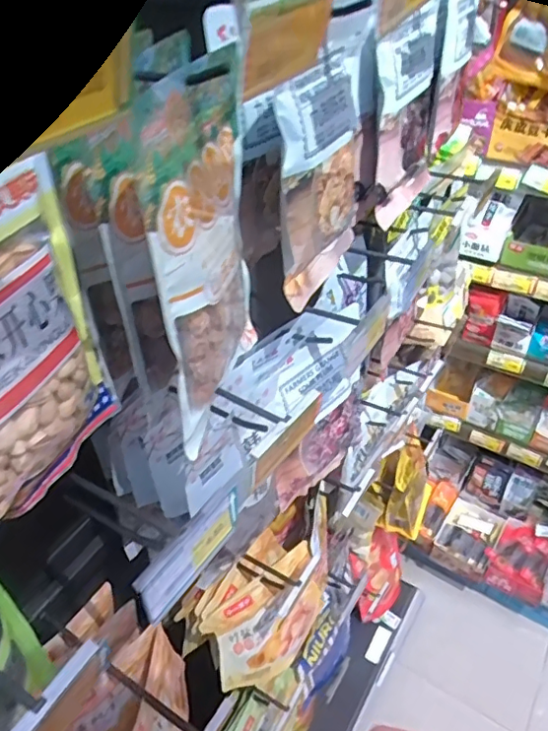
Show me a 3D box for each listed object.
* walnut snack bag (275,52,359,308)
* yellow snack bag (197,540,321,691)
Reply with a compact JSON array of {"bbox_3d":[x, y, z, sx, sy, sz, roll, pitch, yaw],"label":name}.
[{"bbox_3d":[0.045,-0.166,0.481,0.036,0.174,0.173,10,42,14],"label":"walnut snack bag"},{"bbox_3d":[-0.002,0.310,0.681,0.159,0.154,0.071,-26,46,-25],"label":"yellow snack bag"}]

